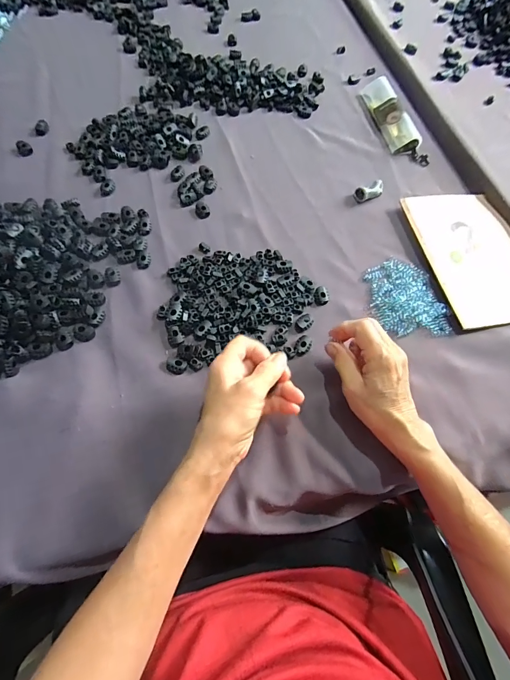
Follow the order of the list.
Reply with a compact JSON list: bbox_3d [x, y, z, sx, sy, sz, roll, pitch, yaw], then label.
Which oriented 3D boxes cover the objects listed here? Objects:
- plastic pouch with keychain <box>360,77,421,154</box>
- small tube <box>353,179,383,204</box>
[{"bbox_3d":[0.218,-0.371,0.563,0.043,0.026,0.160,-11,67,-10],"label":"plastic pouch with keychain"},{"bbox_3d":[0.163,-0.210,0.491,0.042,0.018,0.024,-21,70,-14],"label":"small tube"}]

